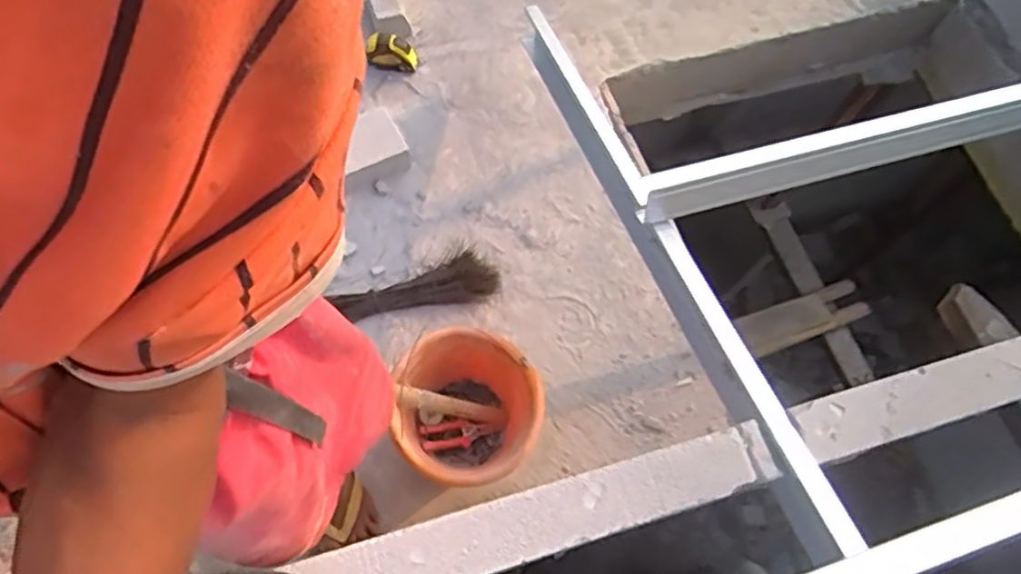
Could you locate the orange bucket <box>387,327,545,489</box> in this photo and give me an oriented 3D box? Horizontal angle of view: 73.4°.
[{"bbox_3d":[-0.069,0.209,1.163,0.226,0.180,0.240,1,68,-3],"label":"orange bucket"}]

